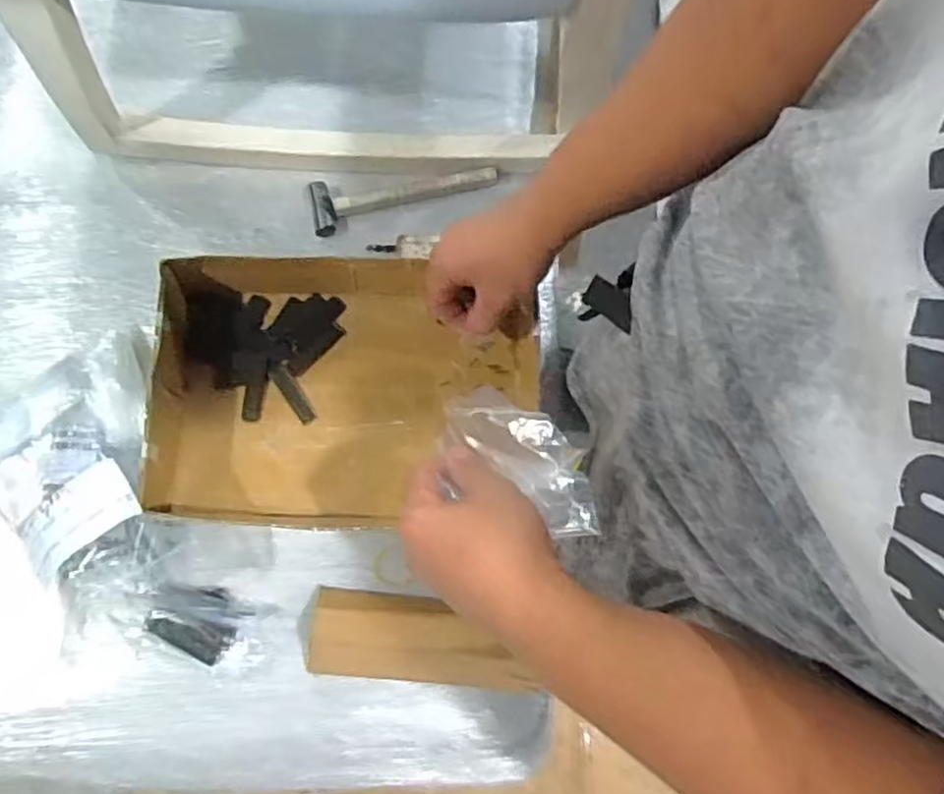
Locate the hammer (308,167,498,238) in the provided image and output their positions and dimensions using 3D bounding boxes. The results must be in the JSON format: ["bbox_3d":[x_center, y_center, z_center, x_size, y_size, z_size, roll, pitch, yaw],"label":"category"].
[{"bbox_3d":[-0.065,-0.198,0.672,0.179,0.016,0.045,-16,78,-7],"label":"hammer"}]

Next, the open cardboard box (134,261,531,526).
[{"bbox_3d":[-0.105,-0.006,0.594,0.322,0.059,0.226,1,76,-3],"label":"open cardboard box"}]

